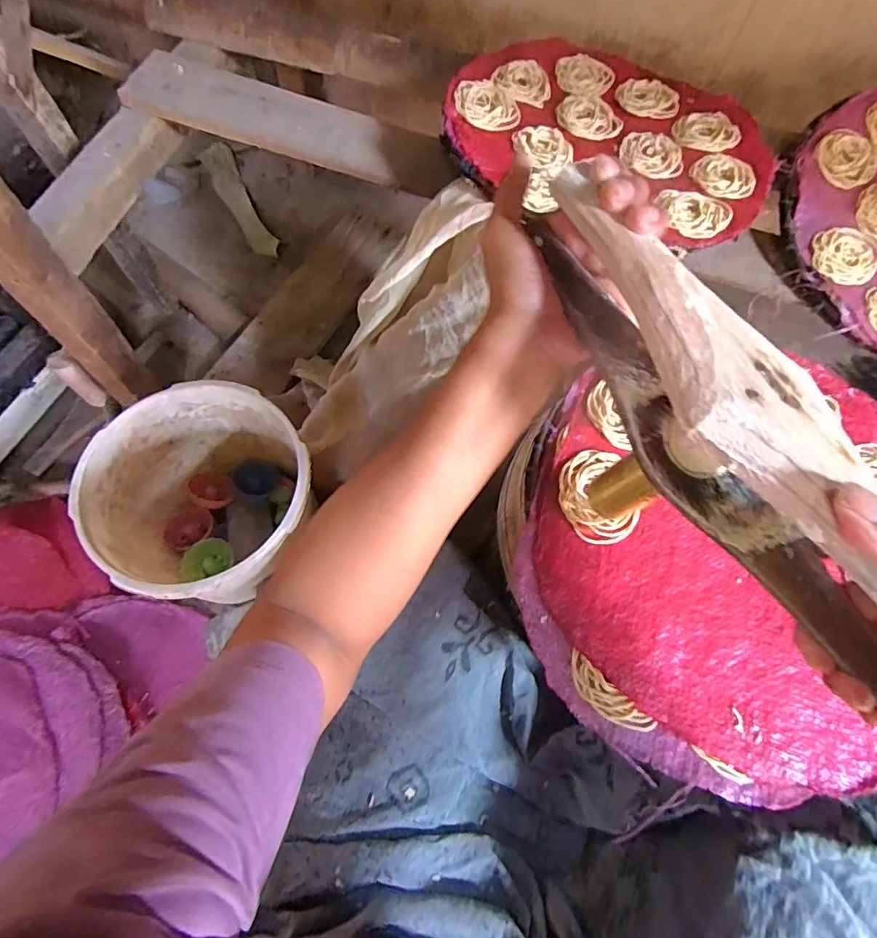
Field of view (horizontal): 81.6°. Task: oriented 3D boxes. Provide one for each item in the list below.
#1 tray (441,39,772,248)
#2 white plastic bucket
[{"bbox_3d":[0.187,-0.374,0.556,0.336,0.032,0.310,1,67,-3],"label":"tray"},{"bbox_3d":[-0.267,0.048,0.632,0.209,0.237,0.225,1,67,-3],"label":"white plastic bucket"}]

